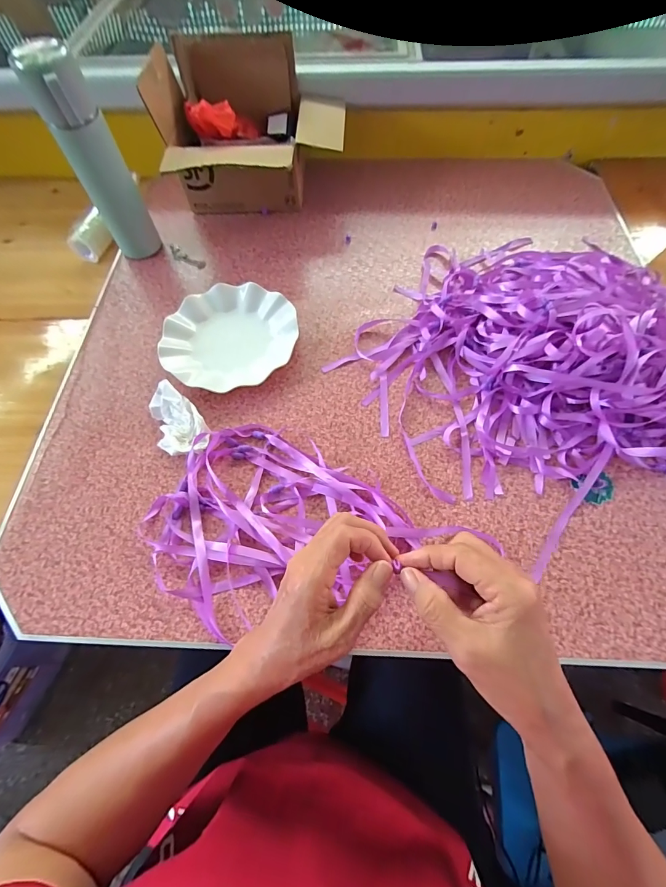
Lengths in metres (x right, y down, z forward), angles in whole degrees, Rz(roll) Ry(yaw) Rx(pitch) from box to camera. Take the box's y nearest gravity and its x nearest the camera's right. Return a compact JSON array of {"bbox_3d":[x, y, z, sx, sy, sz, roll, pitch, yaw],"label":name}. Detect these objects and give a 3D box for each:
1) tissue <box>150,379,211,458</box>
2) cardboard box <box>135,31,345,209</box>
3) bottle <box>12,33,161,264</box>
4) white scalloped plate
[{"bbox_3d":[-0.197,-0.029,0.465,0.057,0.029,0.099,-32,67,-14],"label":"tissue"},{"bbox_3d":[-0.125,-0.487,0.607,0.272,0.187,0.220,-1,63,1],"label":"cardboard box"},{"bbox_3d":[-0.317,-0.371,0.521,0.069,0.252,0.063,-26,65,-12],"label":"bottle"},{"bbox_3d":[-0.145,-0.151,0.522,0.181,0.024,0.166,0,63,1],"label":"white scalloped plate"}]

